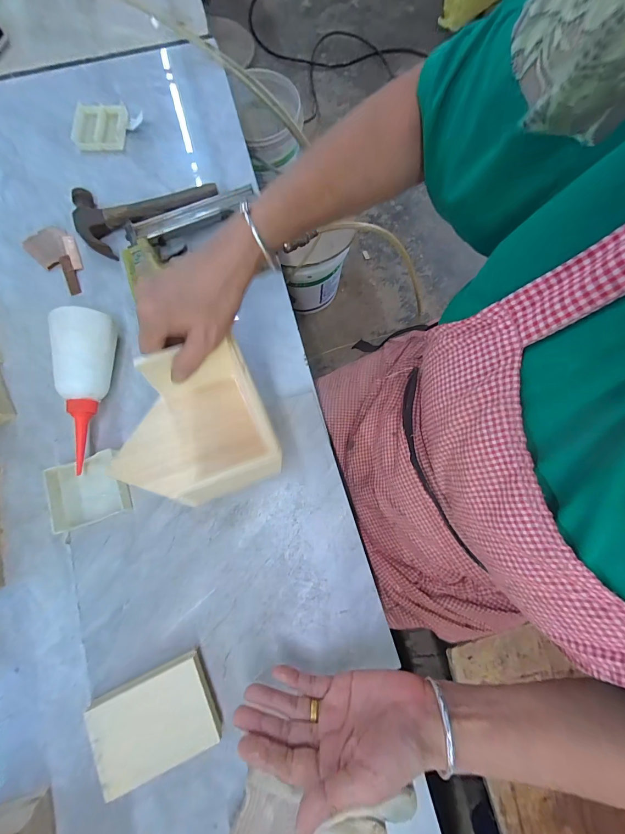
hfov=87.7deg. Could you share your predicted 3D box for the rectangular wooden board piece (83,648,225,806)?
[{"bbox_3d":[-0.148,0.284,0.301,0.108,0.013,0.075,-23,72,-9],"label":"rectangular wooden board piece"}]

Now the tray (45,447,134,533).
[{"bbox_3d":[-0.245,0.080,0.360,0.076,0.025,0.069,-19,78,-3],"label":"tray"}]

